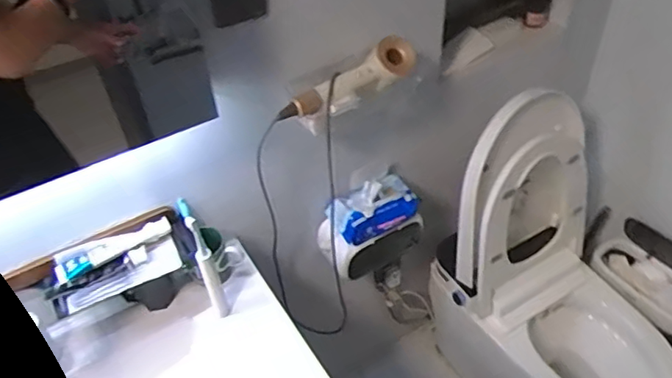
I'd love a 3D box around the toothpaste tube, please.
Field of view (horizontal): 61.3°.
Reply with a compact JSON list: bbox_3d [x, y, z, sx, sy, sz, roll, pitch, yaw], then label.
[{"bbox_3d":[-0.371,0.100,0.953,0.190,0.038,0.035,-20,45,-16],"label":"toothpaste tube"}]

